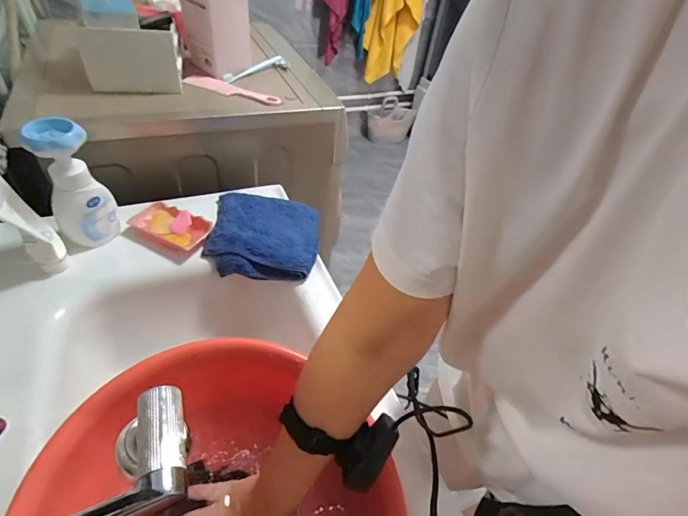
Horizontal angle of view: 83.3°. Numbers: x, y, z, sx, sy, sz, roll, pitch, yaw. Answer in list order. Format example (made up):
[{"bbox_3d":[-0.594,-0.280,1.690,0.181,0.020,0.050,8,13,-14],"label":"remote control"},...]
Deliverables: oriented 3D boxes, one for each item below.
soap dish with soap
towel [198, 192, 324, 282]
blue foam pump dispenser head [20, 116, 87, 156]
[{"bbox_3d":[-0.293,-0.052,0.663,0.119,0.031,0.073,22,46,14],"label":"soap dish with soap"},{"bbox_3d":[-0.139,-0.043,0.681,0.191,0.039,0.184,7,44,-1],"label":"towel"},{"bbox_3d":[-0.388,-0.163,0.517,0.060,0.030,0.068,37,51,27],"label":"blue foam pump dispenser head"}]

